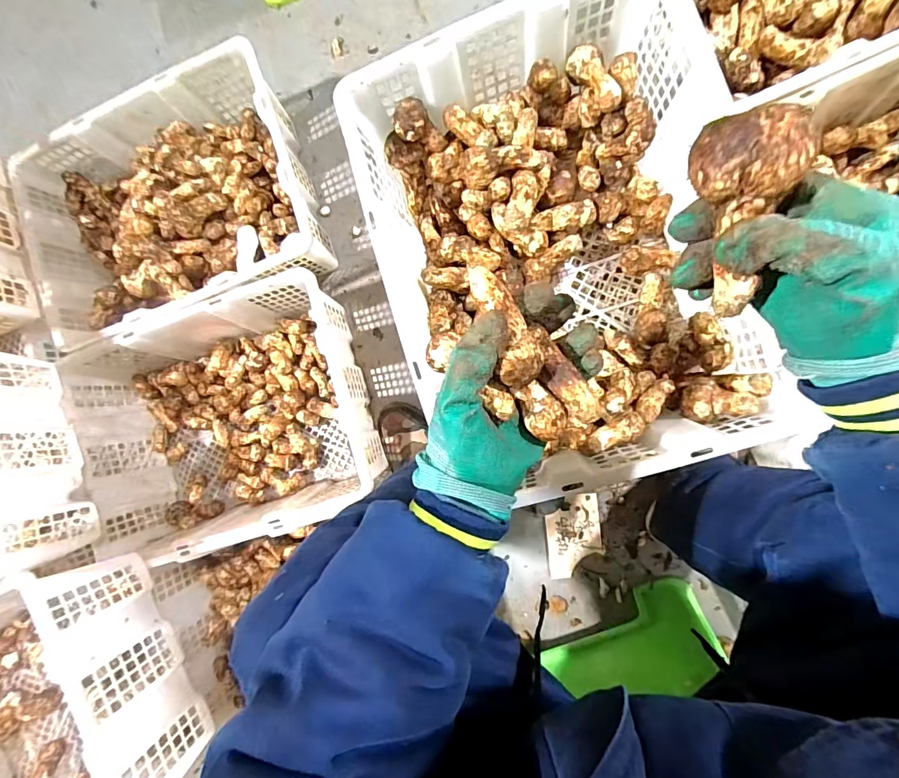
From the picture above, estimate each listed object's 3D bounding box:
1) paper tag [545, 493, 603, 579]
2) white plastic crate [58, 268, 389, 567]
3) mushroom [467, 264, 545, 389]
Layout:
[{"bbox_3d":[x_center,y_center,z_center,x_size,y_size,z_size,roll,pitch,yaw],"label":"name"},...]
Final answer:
[{"bbox_3d":[0.207,0.244,0.725,0.088,0.006,0.132,-7,87,12],"label":"paper tag"},{"bbox_3d":[-0.380,0.058,0.748,0.478,0.167,0.367,-13,87,9],"label":"white plastic crate"},{"bbox_3d":[0.037,-0.041,0.278,0.032,0.033,0.077,-26,93,9],"label":"mushroom"}]

